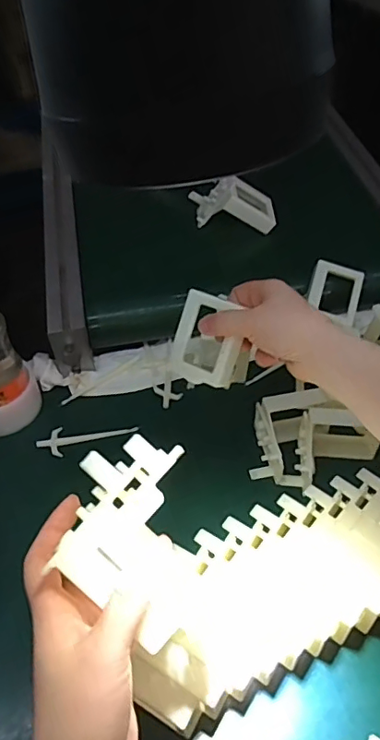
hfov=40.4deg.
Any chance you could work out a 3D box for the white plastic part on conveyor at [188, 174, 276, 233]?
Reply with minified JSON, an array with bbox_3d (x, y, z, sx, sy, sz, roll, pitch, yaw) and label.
[{"bbox_3d":[0.054,-0.212,0.661,0.114,0.061,0.059,5,46,6],"label":"white plastic part on conveyor"}]

